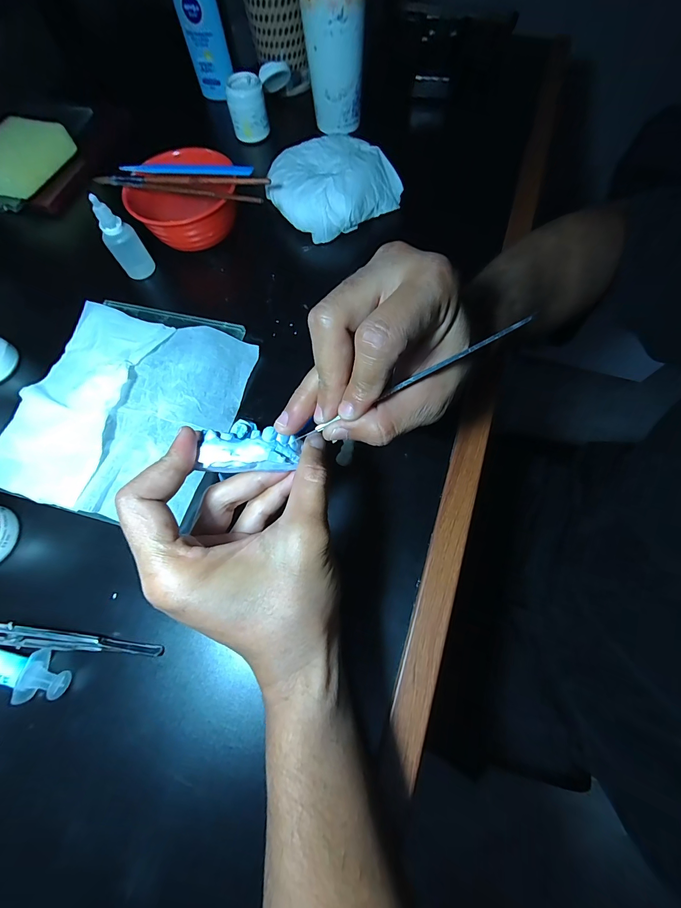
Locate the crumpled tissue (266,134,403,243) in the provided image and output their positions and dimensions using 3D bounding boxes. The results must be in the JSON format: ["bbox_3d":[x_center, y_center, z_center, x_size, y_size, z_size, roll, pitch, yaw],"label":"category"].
[{"bbox_3d":[-0.013,-0.293,0.379,0.117,0.038,0.117,-39,72,-12],"label":"crumpled tissue"}]

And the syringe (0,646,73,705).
[{"bbox_3d":[-0.235,0.138,0.232,0.115,0.011,0.027,10,69,6],"label":"syringe"}]

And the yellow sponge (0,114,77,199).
[{"bbox_3d":[-0.374,-0.345,0.412,0.061,0.043,0.121,38,72,12],"label":"yellow sponge"}]

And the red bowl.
[{"bbox_3d":[-0.161,-0.257,0.364,0.109,0.055,0.089,-9,69,-6],"label":"red bowl"}]

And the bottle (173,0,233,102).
[{"bbox_3d":[-0.170,-0.527,0.425,0.049,0.140,0.028,-17,69,-5],"label":"bottle"}]

